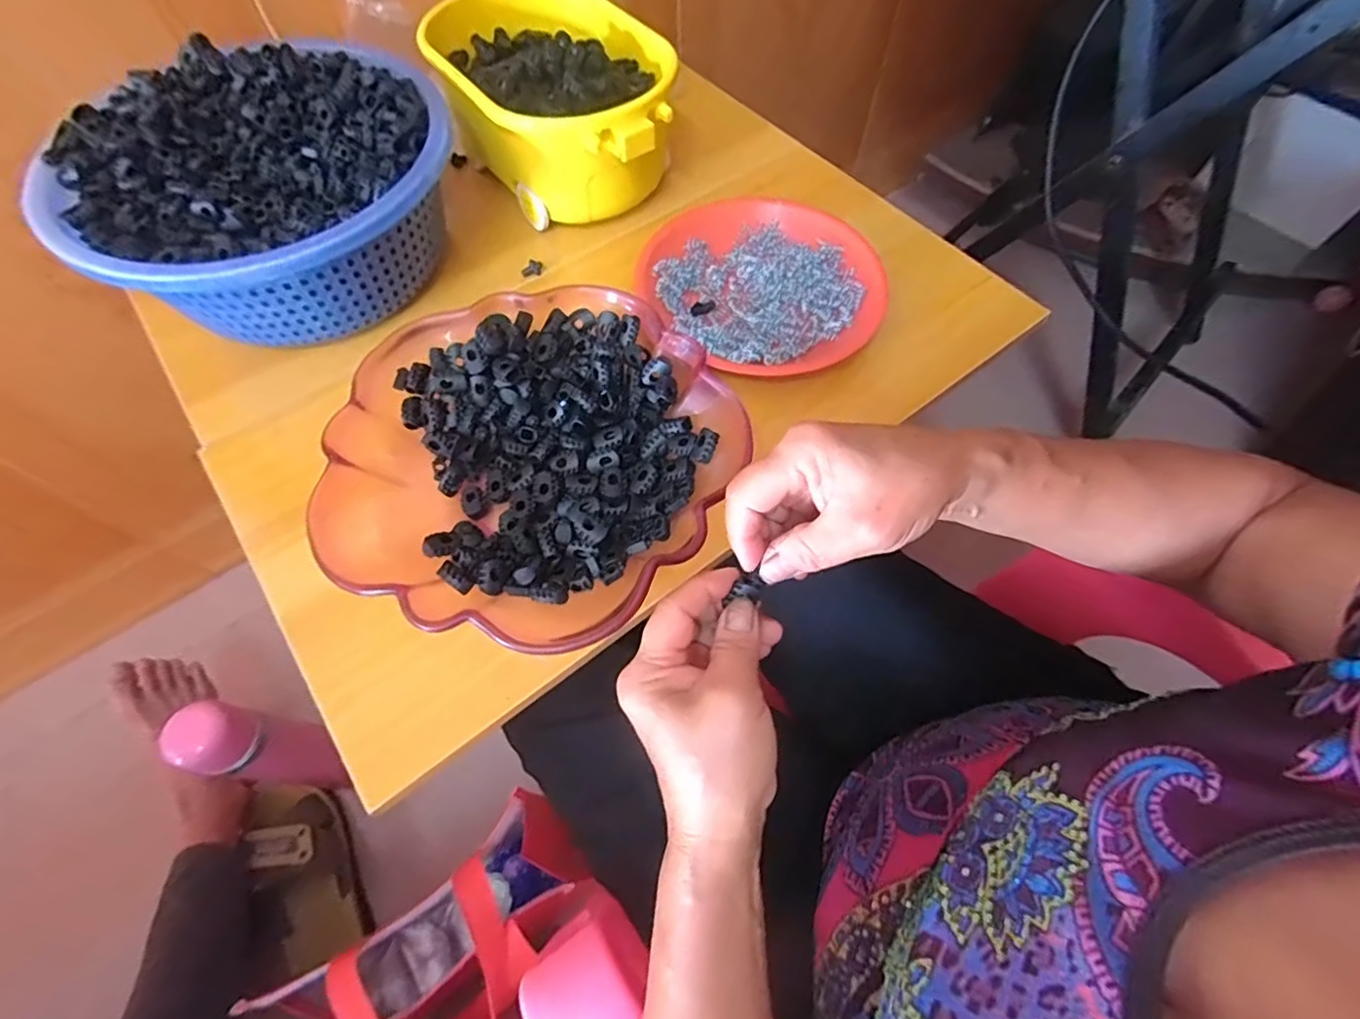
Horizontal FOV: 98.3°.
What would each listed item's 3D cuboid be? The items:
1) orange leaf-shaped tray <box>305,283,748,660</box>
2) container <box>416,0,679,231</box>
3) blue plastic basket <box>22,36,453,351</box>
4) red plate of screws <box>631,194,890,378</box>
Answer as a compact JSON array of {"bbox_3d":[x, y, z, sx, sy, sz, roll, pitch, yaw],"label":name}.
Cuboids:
[{"bbox_3d":[-0.091,-0.035,0.382,0.236,0.062,0.242,23,65,11],"label":"orange leaf-shaped tray"},{"bbox_3d":[-0.108,-0.358,0.528,0.164,0.106,0.244,-32,67,-15],"label":"container"},{"bbox_3d":[-0.308,-0.247,0.456,0.252,0.093,0.277,18,64,9],"label":"blue plastic basket"},{"bbox_3d":[0.068,-0.184,0.484,0.171,0.030,0.197,-31,67,-15],"label":"red plate of screws"}]

